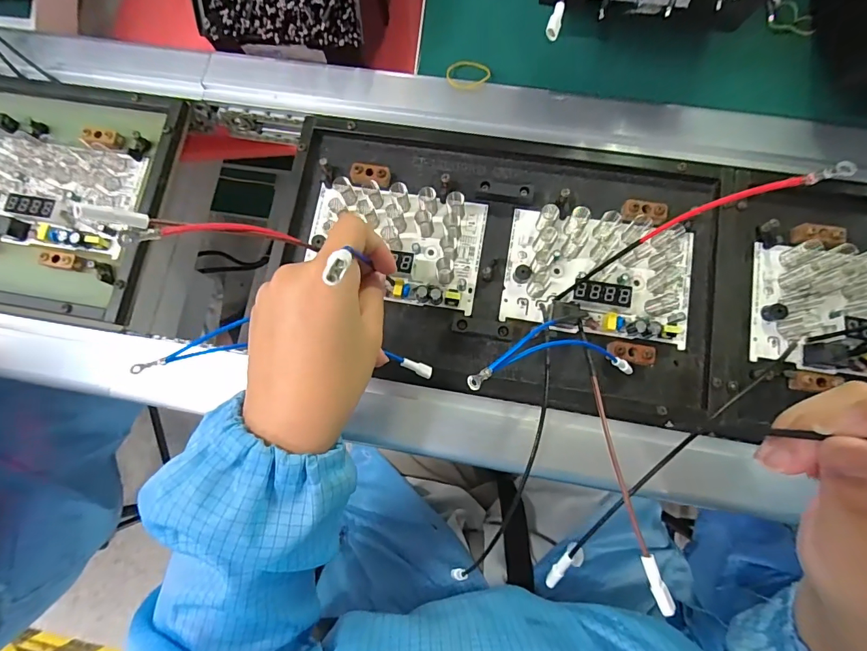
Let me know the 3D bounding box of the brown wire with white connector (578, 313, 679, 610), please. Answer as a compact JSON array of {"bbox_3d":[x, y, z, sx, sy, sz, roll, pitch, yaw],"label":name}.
[{"bbox_3d":[0.092,0.065,0.211,0.007,0.004,0.132,-8,61,2],"label":"brown wire with white connector"}]

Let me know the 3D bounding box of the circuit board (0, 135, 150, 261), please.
[{"bbox_3d":[-0.320,-0.110,0.350,0.129,0.014,0.090,10,80,3],"label":"circuit board"}]

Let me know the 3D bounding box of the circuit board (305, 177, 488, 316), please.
[{"bbox_3d":[-0.031,-0.067,0.328,0.137,0.021,0.089,9,82,5],"label":"circuit board"}]

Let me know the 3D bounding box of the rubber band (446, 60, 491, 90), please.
[{"bbox_3d":[0.030,-0.214,0.359,0.037,0.004,0.027,4,81,4],"label":"rubber band"}]

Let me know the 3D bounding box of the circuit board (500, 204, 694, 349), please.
[{"bbox_3d":[0.127,-0.041,0.316,0.138,0.017,0.090,9,82,5],"label":"circuit board"}]

